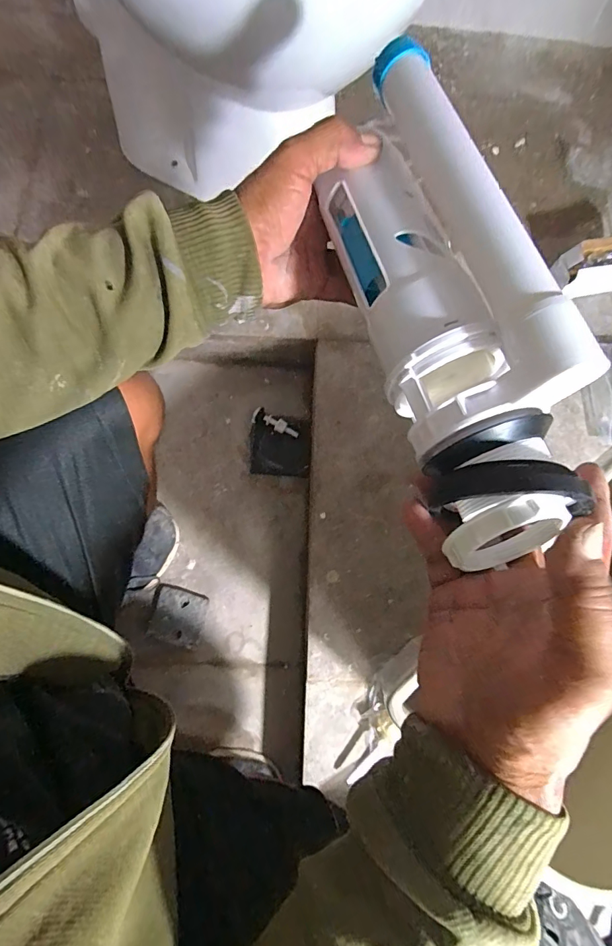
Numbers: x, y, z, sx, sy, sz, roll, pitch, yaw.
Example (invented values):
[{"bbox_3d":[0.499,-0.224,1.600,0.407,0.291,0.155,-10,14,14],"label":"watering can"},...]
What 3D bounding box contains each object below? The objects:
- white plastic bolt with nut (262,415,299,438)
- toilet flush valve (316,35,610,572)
[{"bbox_3d":[-0.042,-0.079,0.744,0.064,0.010,0.021,24,78,4],"label":"white plastic bolt with nut"},{"bbox_3d":[0.081,-0.110,0.267,0.091,0.090,0.309,-10,74,-3],"label":"toilet flush valve"}]

